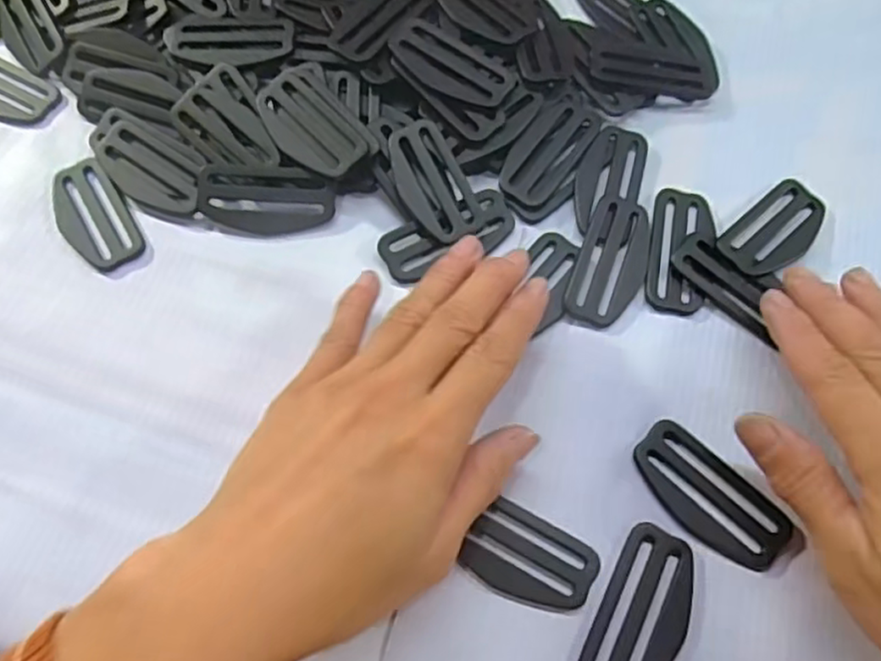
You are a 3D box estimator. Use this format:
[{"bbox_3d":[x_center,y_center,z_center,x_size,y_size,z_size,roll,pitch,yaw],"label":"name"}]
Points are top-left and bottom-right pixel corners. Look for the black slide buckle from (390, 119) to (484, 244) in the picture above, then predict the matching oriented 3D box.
[{"bbox_3d":[-0.004,-0.065,0.296,0.026,0.004,0.059,-24,76,-5],"label":"black slide buckle"}]

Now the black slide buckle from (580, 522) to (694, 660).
[{"bbox_3d":[0.070,0.098,0.233,0.028,0.004,0.060,25,70,11],"label":"black slide buckle"}]

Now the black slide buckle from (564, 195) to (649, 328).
[{"bbox_3d":[0.073,-0.029,0.287,0.028,0.007,0.060,18,69,8],"label":"black slide buckle"}]

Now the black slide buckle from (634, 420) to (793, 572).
[{"bbox_3d":[0.098,0.061,0.249,0.030,0.004,0.059,-43,73,-15],"label":"black slide buckle"}]

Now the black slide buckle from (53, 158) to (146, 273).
[{"bbox_3d":[-0.155,-0.052,0.302,0.029,0.004,0.060,-34,71,-12],"label":"black slide buckle"}]

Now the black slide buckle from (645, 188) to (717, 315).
[{"bbox_3d":[0.103,-0.035,0.290,0.026,0.004,0.059,12,68,6],"label":"black slide buckle"}]

